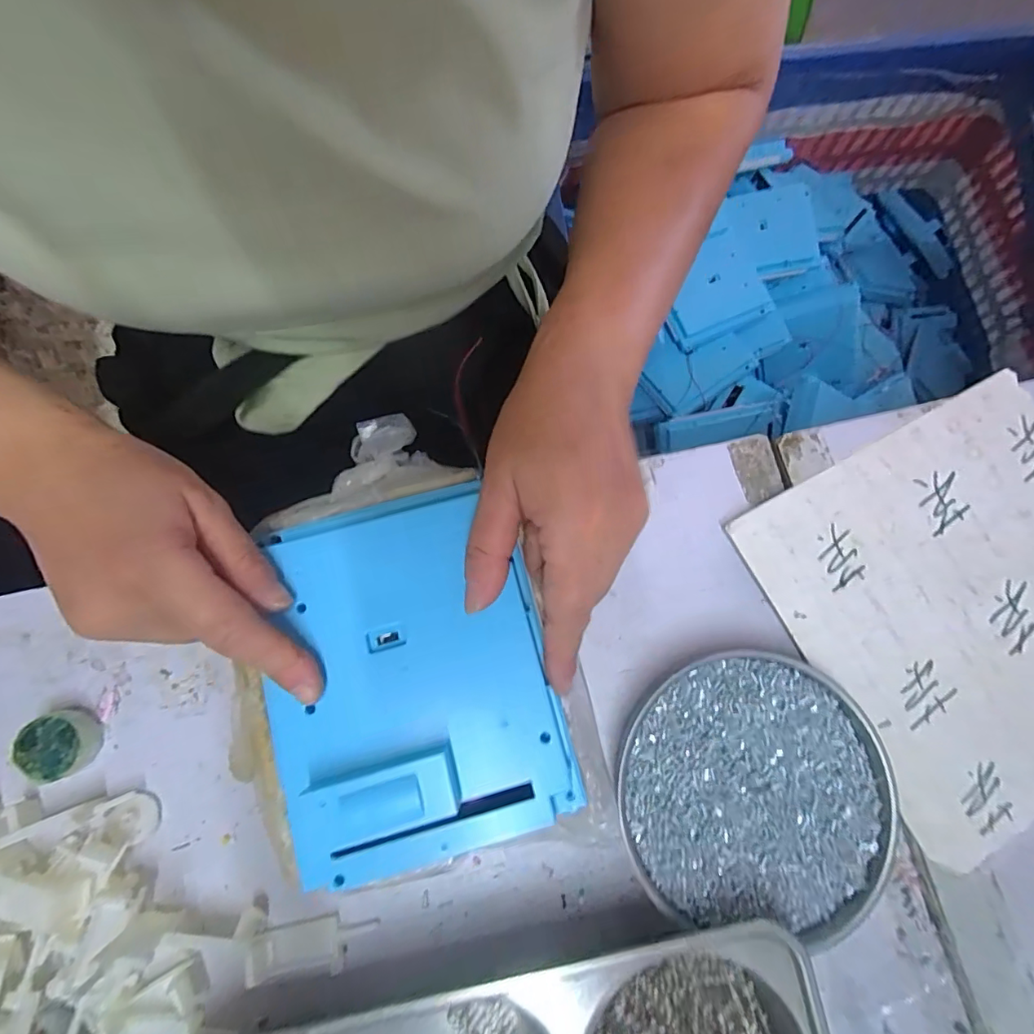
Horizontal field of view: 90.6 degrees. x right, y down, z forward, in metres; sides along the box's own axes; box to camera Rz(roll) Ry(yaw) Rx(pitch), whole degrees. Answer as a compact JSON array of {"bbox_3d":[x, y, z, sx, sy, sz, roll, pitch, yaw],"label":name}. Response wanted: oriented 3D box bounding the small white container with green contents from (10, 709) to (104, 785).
[{"bbox_3d":[-0.236,0.118,0.265,0.032,0.017,0.032,0,77,-1],"label":"small white container with green contents"}]

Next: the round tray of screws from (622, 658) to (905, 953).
[{"bbox_3d":[0.121,0.137,0.263,0.133,0.019,0.123,0,77,-1],"label":"round tray of screws"}]

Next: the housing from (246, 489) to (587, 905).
[{"bbox_3d":[-0.051,0.067,0.229,0.123,0.027,0.158,-15,78,-4],"label":"housing"}]

